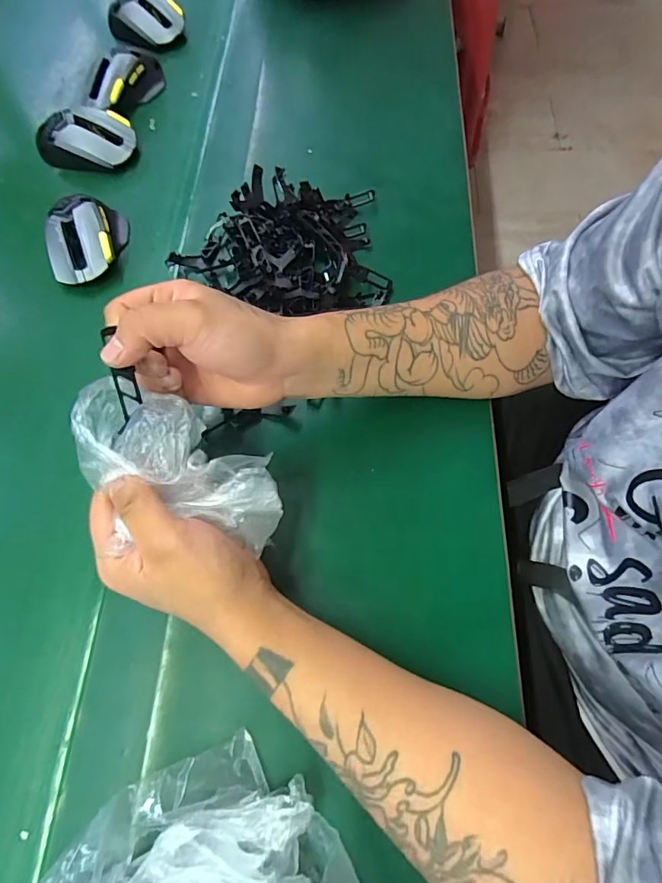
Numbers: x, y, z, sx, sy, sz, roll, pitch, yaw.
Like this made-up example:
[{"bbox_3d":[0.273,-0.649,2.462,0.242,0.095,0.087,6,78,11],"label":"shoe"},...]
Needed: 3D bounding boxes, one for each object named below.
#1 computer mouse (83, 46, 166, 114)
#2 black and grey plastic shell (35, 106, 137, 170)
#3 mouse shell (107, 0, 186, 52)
[{"bbox_3d":[-0.247,-0.432,0.564,0.058,0.039,0.114,22,68,11],"label":"computer mouse"},{"bbox_3d":[-0.273,-0.339,0.522,0.103,0.035,0.062,10,67,6],"label":"black and grey plastic shell"},{"bbox_3d":[-0.246,-0.554,0.616,0.092,0.042,0.061,7,66,4],"label":"mouse shell"}]

